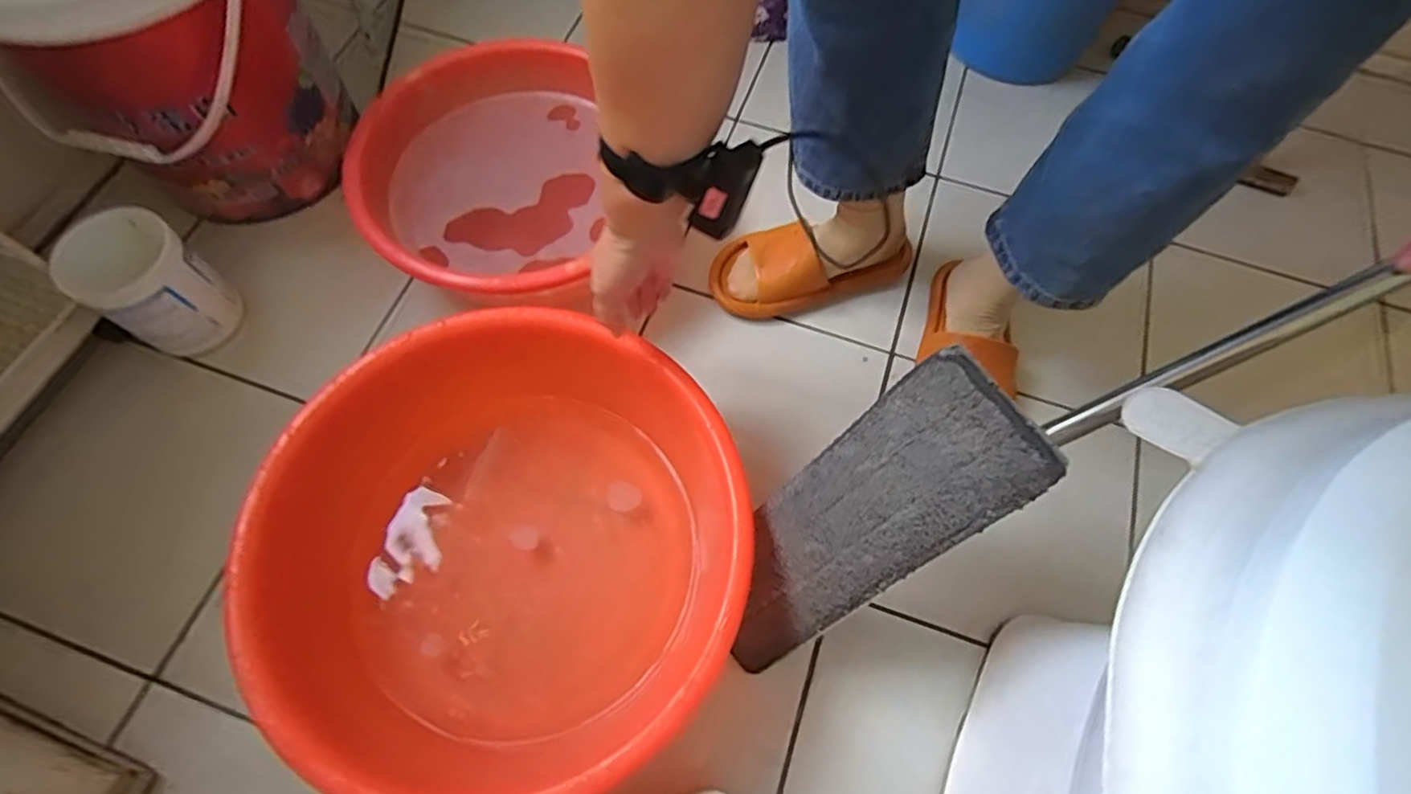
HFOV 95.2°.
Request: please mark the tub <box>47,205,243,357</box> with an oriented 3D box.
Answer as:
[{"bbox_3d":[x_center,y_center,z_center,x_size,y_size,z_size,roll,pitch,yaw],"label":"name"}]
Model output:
[{"bbox_3d":[-0.621,-0.128,0.724,0.115,0.149,0.109,1,66,-2],"label":"tub"}]

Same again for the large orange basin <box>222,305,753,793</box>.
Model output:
[{"bbox_3d":[-0.181,0.146,0.610,0.415,0.149,0.405,1,66,-2],"label":"large orange basin"}]

